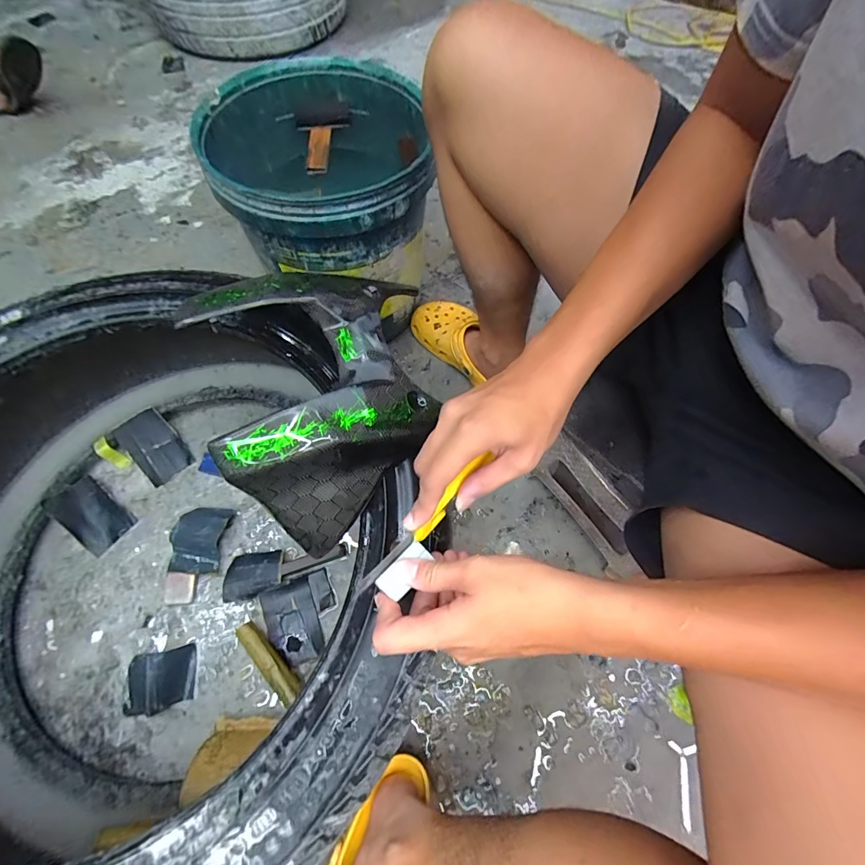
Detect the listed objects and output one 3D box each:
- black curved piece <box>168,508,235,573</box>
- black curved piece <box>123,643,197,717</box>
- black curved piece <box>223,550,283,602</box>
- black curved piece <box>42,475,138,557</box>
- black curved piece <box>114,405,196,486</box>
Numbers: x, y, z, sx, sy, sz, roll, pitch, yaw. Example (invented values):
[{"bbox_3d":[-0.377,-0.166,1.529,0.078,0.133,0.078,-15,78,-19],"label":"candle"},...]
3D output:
[{"bbox_3d":[-0.347,0.160,0.597,0.079,0.032,0.093,4,65,1],"label":"black curved piece"},{"bbox_3d":[-0.361,0.323,0.516,0.088,0.039,0.072,-11,66,-6],"label":"black curved piece"},{"bbox_3d":[-0.259,0.206,0.581,0.076,0.024,0.063,-11,66,-6],"label":"black curved piece"},{"bbox_3d":[-0.522,0.125,0.611,0.112,0.014,0.069,41,61,1],"label":"black curved piece"},{"bbox_3d":[-0.455,0.022,0.653,0.075,0.008,0.115,-38,91,-10],"label":"black curved piece"}]

